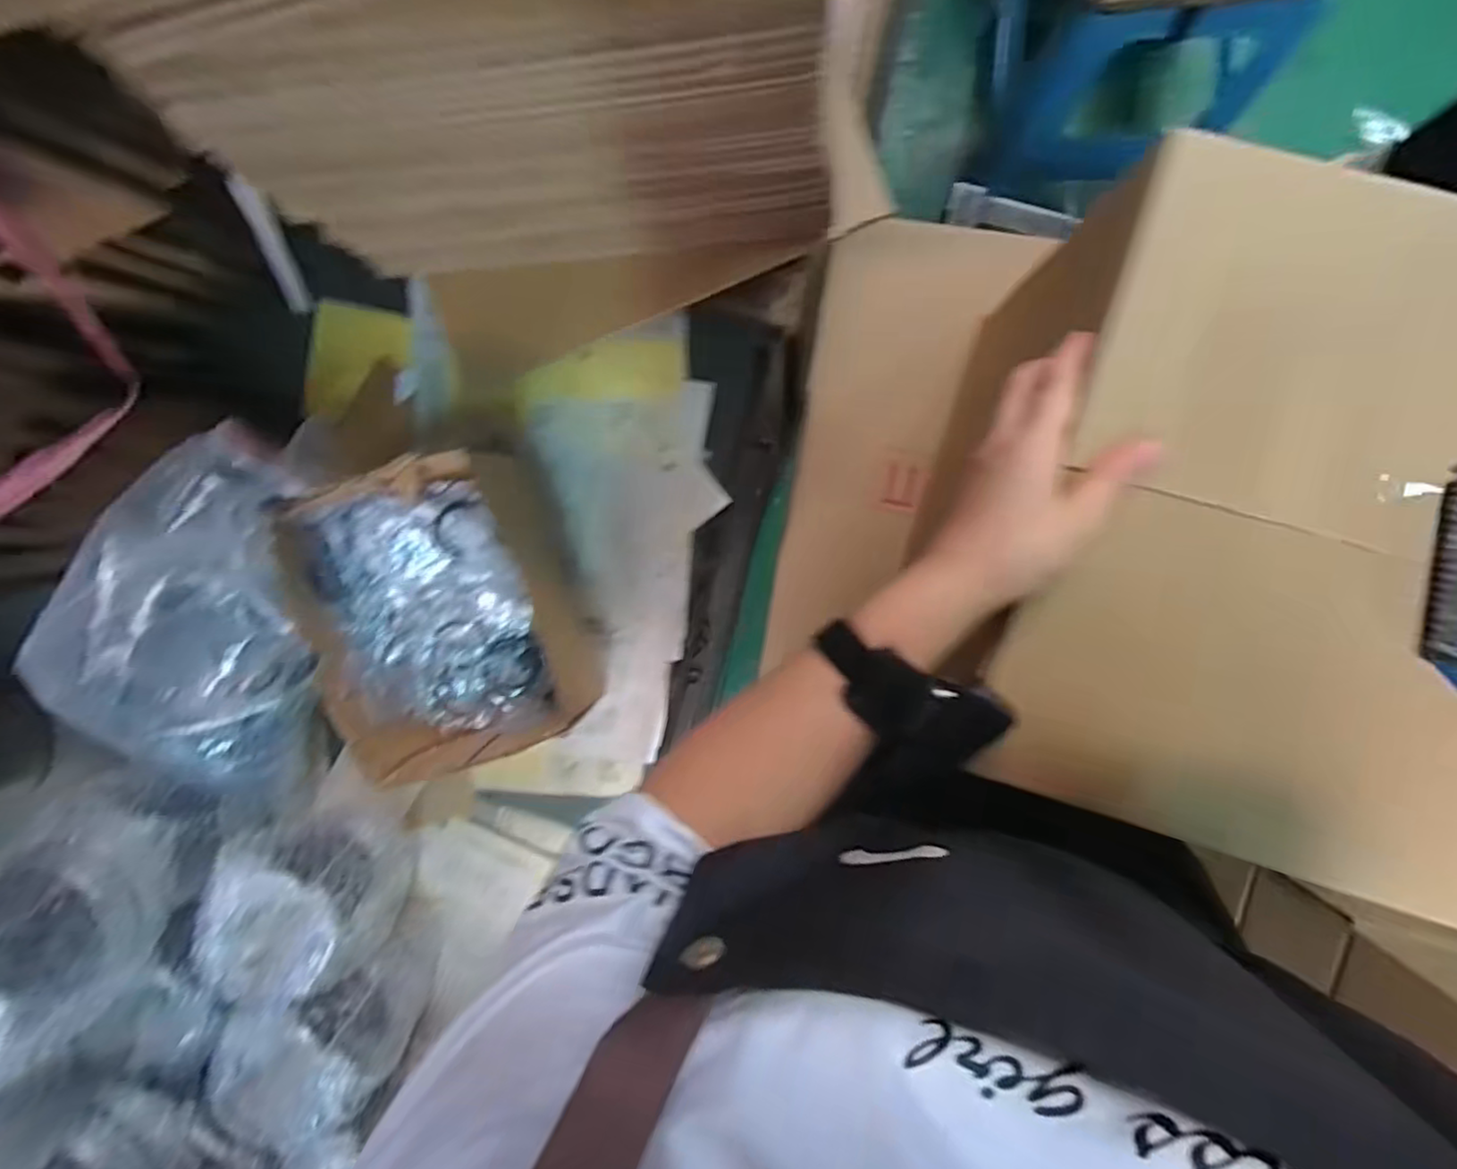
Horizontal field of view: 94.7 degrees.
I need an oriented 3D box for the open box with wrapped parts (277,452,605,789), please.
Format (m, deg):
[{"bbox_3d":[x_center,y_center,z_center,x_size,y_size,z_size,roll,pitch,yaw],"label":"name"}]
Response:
[{"bbox_3d":[-0.212,0.022,0.497,0.179,0.088,0.208,-17,93,8],"label":"open box with wrapped parts"}]

